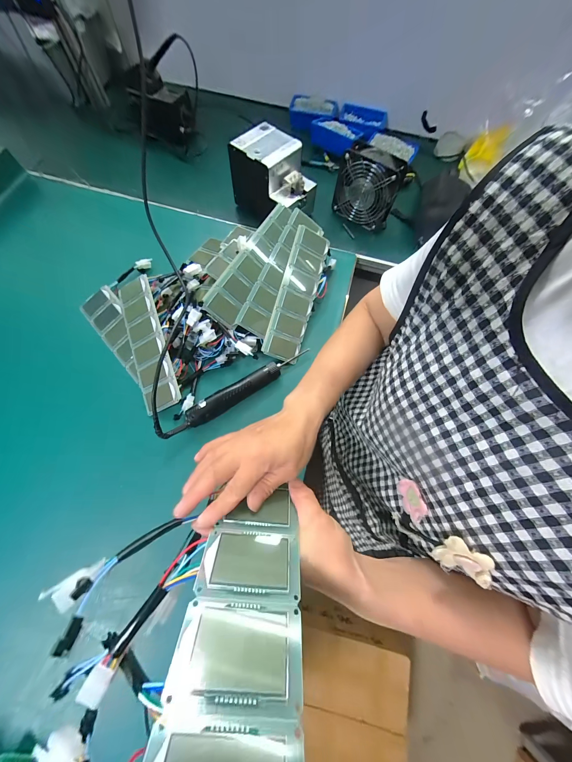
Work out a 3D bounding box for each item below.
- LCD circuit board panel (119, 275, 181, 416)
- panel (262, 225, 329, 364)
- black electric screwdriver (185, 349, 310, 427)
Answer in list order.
[{"bbox_3d":[-0.284,-0.086,0.515,0.074,0.014,0.300,-24,76,9],"label":"LCD circuit board panel"},{"bbox_3d":[0.025,-0.189,0.545,0.082,0.013,0.295,19,83,-23],"label":"panel"},{"bbox_3d":[-0.073,0.005,0.503,0.267,0.033,0.044,-34,75,-14],"label":"black electric screwdriver"}]

